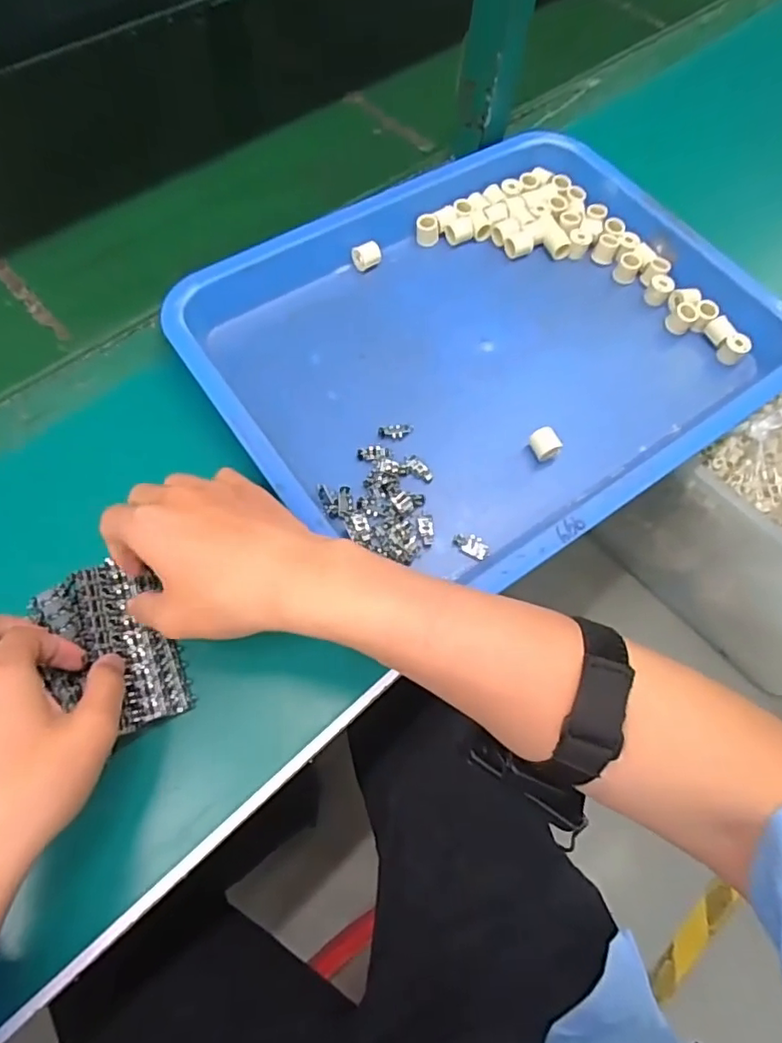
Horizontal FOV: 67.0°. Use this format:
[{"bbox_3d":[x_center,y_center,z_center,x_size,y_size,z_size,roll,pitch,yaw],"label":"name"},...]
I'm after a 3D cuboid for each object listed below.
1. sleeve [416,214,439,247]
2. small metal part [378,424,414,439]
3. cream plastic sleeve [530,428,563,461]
[{"bbox_3d":[0.034,-0.267,0.542,0.021,0.019,0.021,7,64,0],"label":"sleeve"},{"bbox_3d":[0.004,-0.068,0.447,0.026,0.005,0.010,-7,65,-7],"label":"small metal part"},{"bbox_3d":[0.118,-0.059,0.454,0.021,0.019,0.021,-23,68,-14],"label":"cream plastic sleeve"}]

